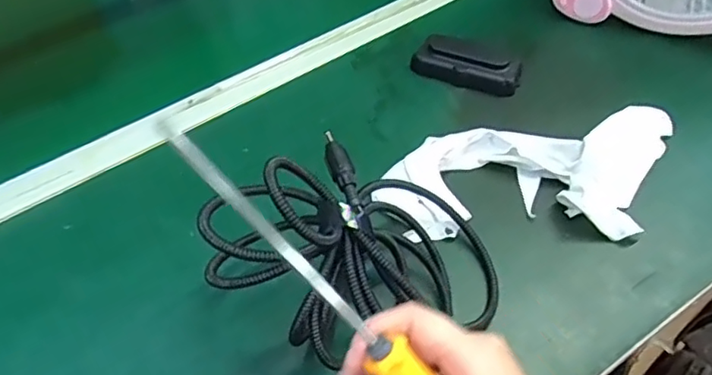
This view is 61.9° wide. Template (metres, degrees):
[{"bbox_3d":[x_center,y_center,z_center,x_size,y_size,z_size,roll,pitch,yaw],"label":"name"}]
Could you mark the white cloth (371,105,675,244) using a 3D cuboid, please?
[{"bbox_3d":[0.151,-0.005,0.502,0.261,0.039,0.113,-5,53,0],"label":"white cloth"}]

